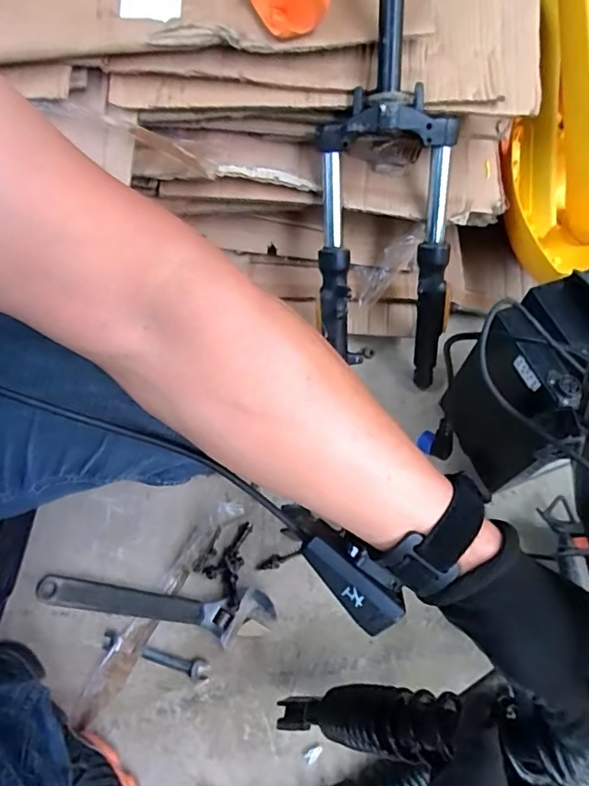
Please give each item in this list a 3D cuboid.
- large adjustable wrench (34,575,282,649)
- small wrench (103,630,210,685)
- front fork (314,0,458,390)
[{"bbox_3d":[-0.175,0.270,0.652,0.293,0.016,0.058,4,64,1],"label":"large adjustable wrench"},{"bbox_3d":[-0.168,0.318,0.632,0.134,0.006,0.024,17,65,7],"label":"small wrench"},{"bbox_3d":[0.106,-0.319,0.666,0.173,0.663,0.093,-8,30,-5],"label":"front fork"}]

